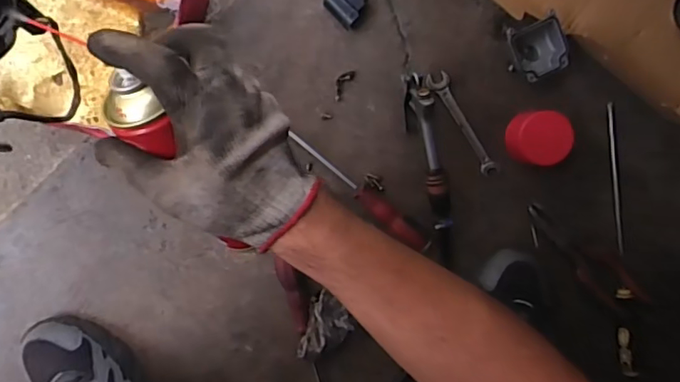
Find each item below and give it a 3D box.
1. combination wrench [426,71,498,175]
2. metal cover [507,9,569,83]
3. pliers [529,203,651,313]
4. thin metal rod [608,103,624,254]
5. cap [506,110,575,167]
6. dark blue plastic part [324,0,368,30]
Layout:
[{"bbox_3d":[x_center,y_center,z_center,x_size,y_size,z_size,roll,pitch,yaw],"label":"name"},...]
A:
[{"bbox_3d":[0.150,-0.082,0.641,0.025,0.007,0.139,-31,96,2],"label":"combination wrench"},{"bbox_3d":[0.234,-0.168,0.620,0.059,0.039,0.067,-27,96,1],"label":"metal cover"},{"bbox_3d":[0.306,0.084,0.653,0.182,0.017,0.047,41,93,-5],"label":"pliers"},{"bbox_3d":[0.349,-0.015,0.658,0.009,0.013,0.188,-6,96,-1],"label":"thin metal rod"},{"bbox_3d":[0.235,-0.062,0.616,0.057,0.069,0.060,0,96,-2],"label":"cap"},{"bbox_3d":[0.007,-0.222,0.614,0.044,0.029,0.044,39,94,-5],"label":"dark blue plastic part"}]

